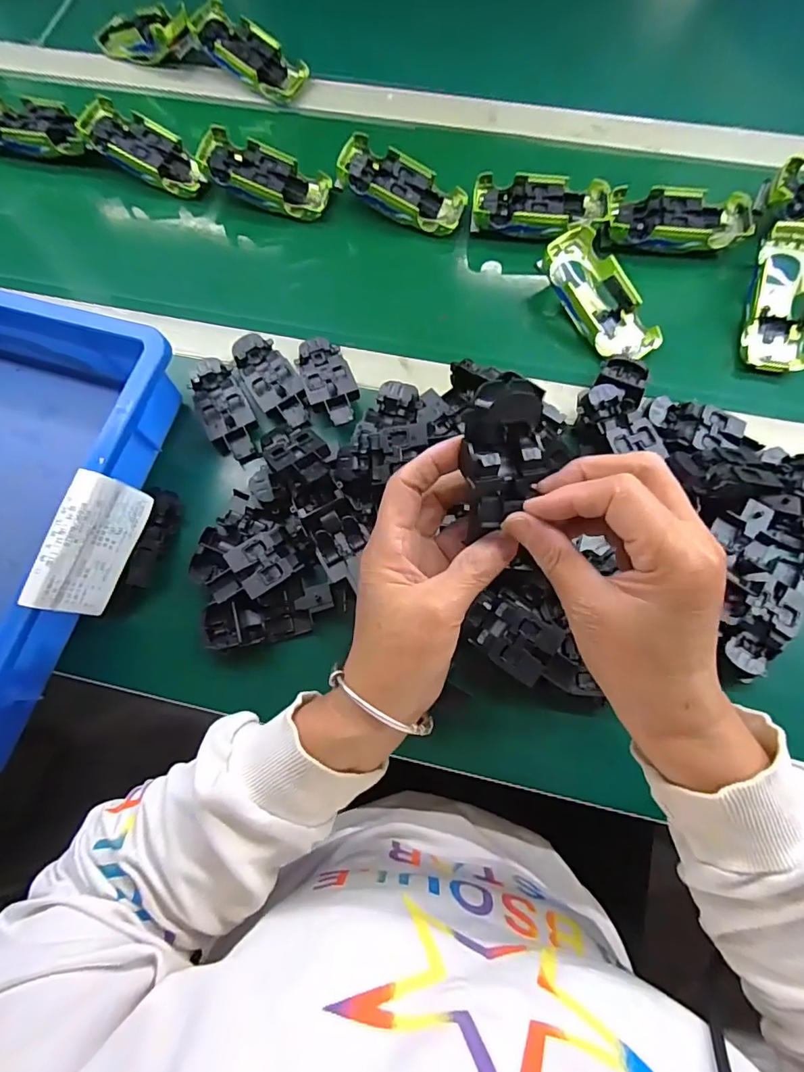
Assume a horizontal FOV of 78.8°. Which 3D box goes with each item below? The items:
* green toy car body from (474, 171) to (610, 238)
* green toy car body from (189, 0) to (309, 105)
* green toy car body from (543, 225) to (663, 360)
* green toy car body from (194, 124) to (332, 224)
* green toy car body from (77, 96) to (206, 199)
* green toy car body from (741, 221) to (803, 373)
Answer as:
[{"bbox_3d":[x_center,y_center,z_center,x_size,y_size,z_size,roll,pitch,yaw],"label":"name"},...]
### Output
[{"bbox_3d":[0.138,-0.326,0.495,0.131,0.034,0.058,8,73,3],"label":"green toy car body"},{"bbox_3d":[-0.175,-0.551,0.561,0.137,0.028,0.059,35,76,-6],"label":"green toy car body"},{"bbox_3d":[0.182,-0.220,0.459,0.056,0.031,0.131,-34,89,-9],"label":"green toy car body"},{"bbox_3d":[-0.146,-0.379,0.515,0.139,0.027,0.060,20,74,-8],"label":"green toy car body"},{"bbox_3d":[-0.278,-0.416,0.529,0.132,0.026,0.056,29,75,-6],"label":"green toy car body"},{"bbox_3d":[0.349,-0.215,0.450,0.054,0.033,0.131,12,88,5],"label":"green toy car body"}]

